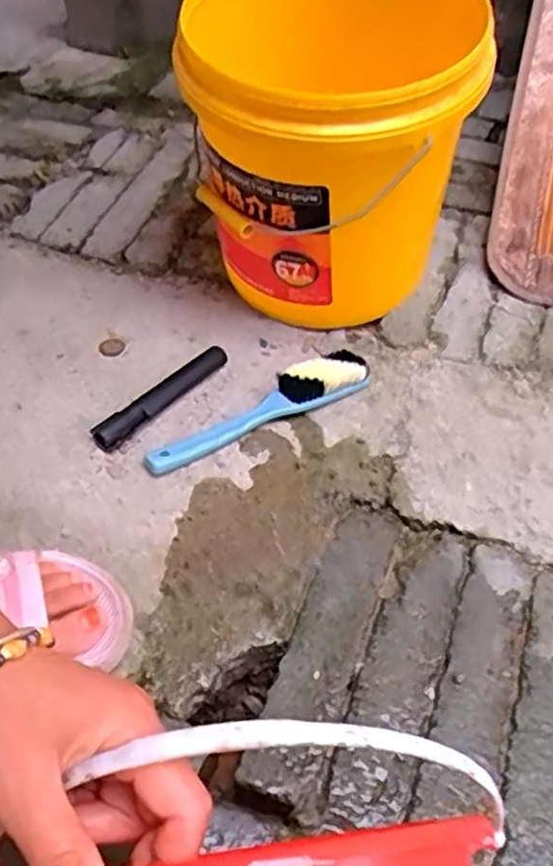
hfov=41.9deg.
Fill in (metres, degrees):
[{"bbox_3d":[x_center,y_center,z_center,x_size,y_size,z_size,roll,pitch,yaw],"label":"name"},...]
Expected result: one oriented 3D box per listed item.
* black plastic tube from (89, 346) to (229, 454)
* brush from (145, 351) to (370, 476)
[{"bbox_3d":[-0.103,-0.036,0.657,0.021,0.028,0.156,31,53,23],"label":"black plastic tube"},{"bbox_3d":[-0.015,-0.023,0.644,0.222,0.030,0.045,-25,54,-25],"label":"brush"}]

